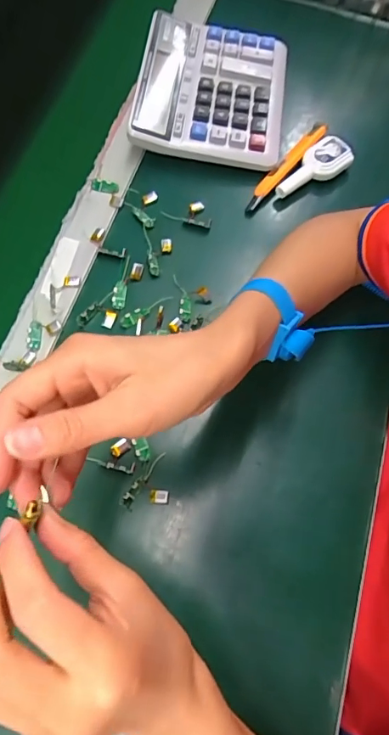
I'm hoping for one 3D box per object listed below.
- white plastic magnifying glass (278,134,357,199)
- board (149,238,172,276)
[{"bbox_3d":[0.122,-0.208,0.499,0.088,0.017,0.039,-34,72,-13],"label":"white plastic magnifying glass"},{"bbox_3d":[-0.035,-0.110,0.469,0.016,0.004,0.040,21,69,8],"label":"board"}]

